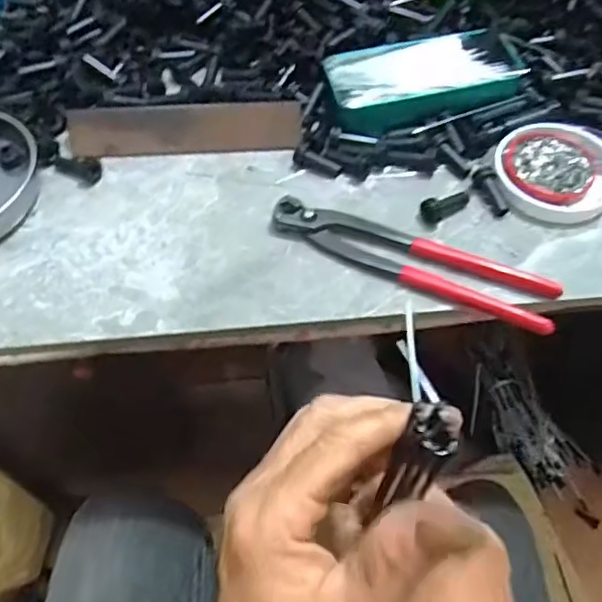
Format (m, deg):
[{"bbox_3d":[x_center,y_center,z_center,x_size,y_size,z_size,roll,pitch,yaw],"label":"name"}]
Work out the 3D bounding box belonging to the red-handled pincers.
[{"bbox_3d":[0.072,-0.028,0.415,0.194,0.018,0.042,21,59,14],"label":"red-handled pincers"}]

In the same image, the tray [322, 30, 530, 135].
[{"bbox_3d":[0.101,-0.179,0.495,0.155,0.027,0.074,-9,57,-5],"label":"tray"}]

